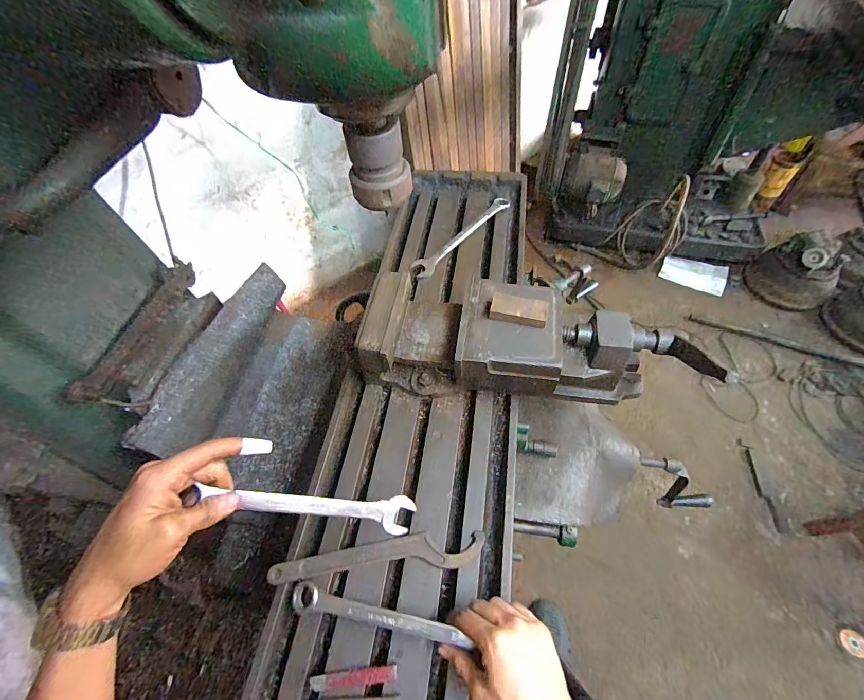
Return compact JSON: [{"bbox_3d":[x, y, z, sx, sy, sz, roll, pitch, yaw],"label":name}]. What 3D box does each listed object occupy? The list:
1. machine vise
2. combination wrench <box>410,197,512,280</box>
[{"bbox_3d":[0.100,-0.016,0.560,0.377,0.106,0.148,6,56,8],"label":"machine vise"},{"bbox_3d":[0.062,-0.223,0.780,0.040,0.017,0.258,38,66,26],"label":"combination wrench"}]

